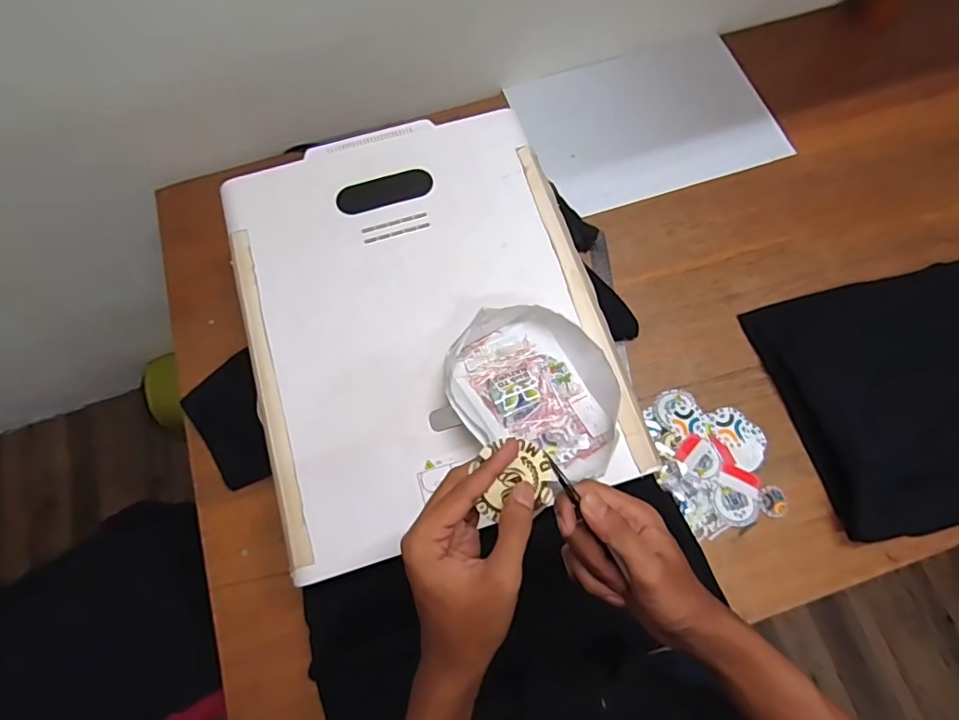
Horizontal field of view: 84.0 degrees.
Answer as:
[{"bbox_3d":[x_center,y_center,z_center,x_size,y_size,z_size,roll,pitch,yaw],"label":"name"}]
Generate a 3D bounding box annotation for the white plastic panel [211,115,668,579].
[{"bbox_3d":[-0.070,-0.061,0.624,0.398,0.027,0.497,-17,70,-4],"label":"white plastic panel"}]

